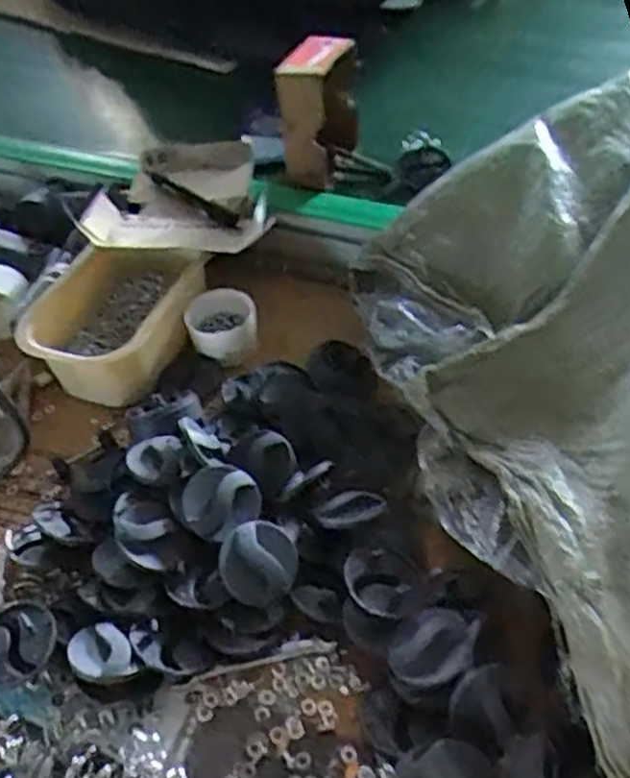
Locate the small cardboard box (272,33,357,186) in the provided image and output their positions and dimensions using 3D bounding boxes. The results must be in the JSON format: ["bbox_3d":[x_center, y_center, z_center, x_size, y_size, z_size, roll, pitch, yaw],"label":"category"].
[{"bbox_3d":[0.003,-0.294,0.773,0.058,0.149,0.089,15,51,19],"label":"small cardboard box"}]

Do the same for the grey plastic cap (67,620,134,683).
[{"bbox_3d":[-0.144,0.178,0.486,0.038,0.012,0.046,-21,49,-13],"label":"grey plastic cap"}]

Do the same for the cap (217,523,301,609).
[{"bbox_3d":[-0.039,0.124,0.516,0.056,0.019,0.056,-21,79,-15],"label":"cap"}]

